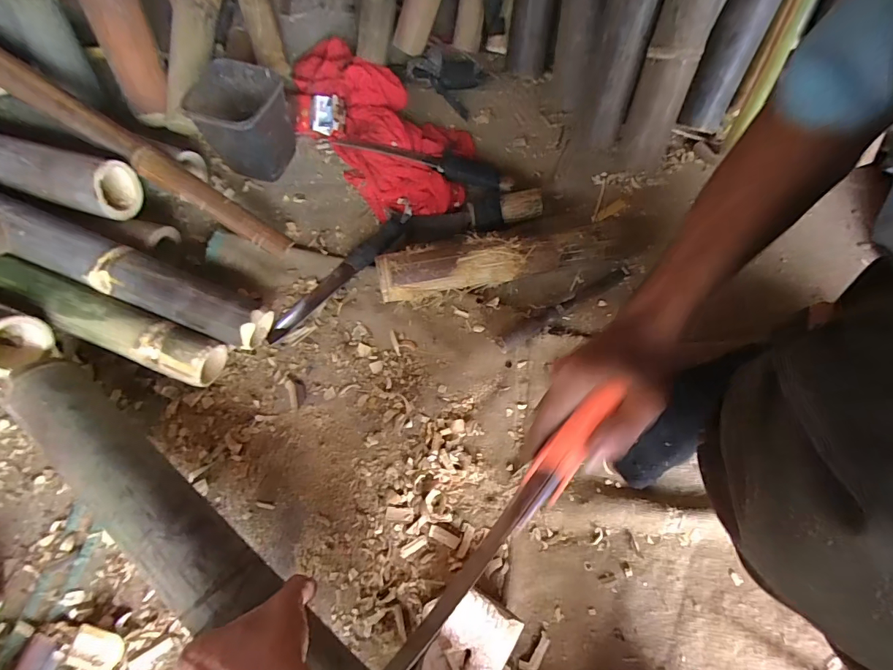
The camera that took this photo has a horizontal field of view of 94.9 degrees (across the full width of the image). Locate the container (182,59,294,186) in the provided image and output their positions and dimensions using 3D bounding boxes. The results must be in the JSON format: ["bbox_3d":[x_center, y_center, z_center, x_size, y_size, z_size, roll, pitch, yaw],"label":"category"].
[{"bbox_3d":[-0.308,-0.311,0.618,0.115,0.133,0.113,17,69,4],"label":"container"}]

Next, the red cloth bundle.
[{"bbox_3d":[-0.124,-0.365,0.693,0.410,0.065,0.225,42,72,13],"label":"red cloth bundle"}]

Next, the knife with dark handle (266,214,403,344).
[{"bbox_3d":[-0.154,-0.090,0.591,0.035,0.031,0.261,42,72,13],"label":"knife with dark handle"}]

